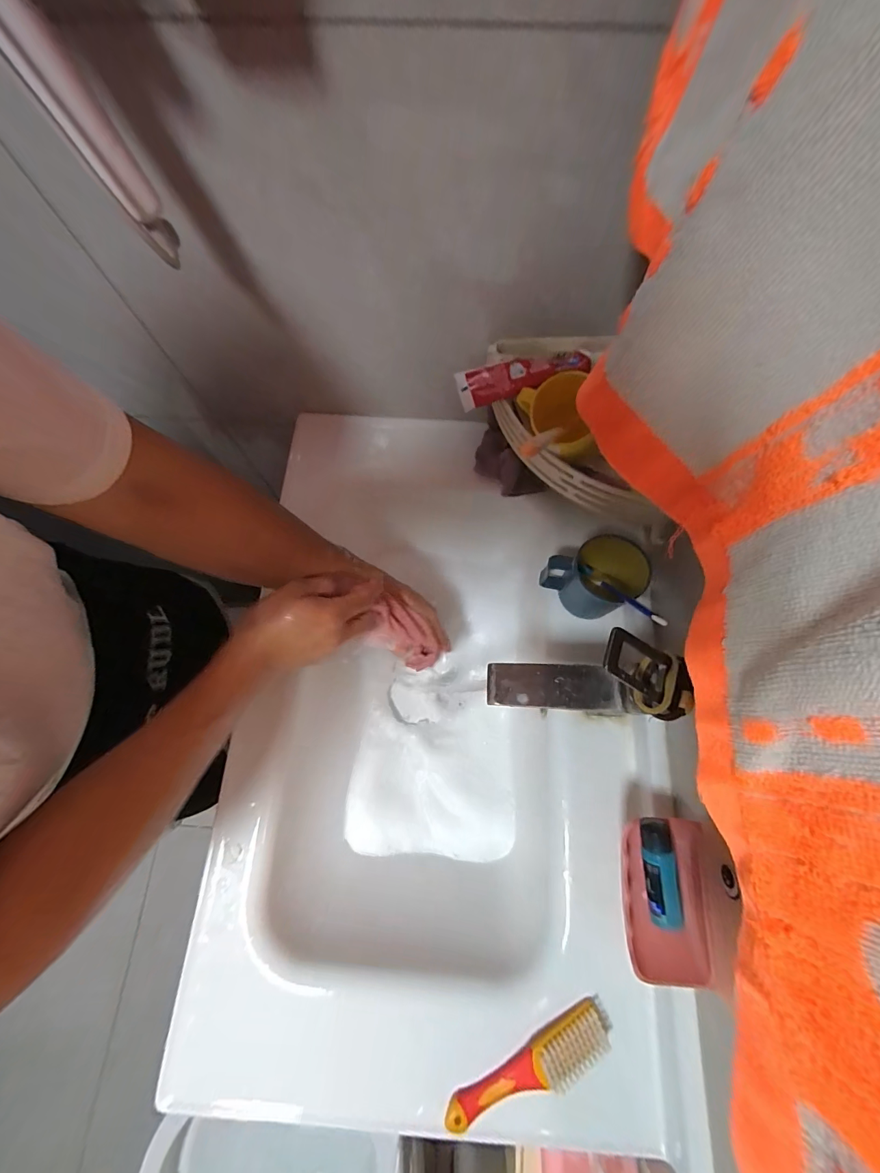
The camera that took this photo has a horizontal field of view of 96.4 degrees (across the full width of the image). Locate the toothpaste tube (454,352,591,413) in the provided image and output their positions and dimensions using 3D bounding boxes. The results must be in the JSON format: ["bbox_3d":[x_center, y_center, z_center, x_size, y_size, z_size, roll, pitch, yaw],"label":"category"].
[{"bbox_3d":[0.099,-0.245,0.463,0.156,0.030,0.038,-16,72,-5],"label":"toothpaste tube"}]

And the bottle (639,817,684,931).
[{"bbox_3d":[0.200,0.261,0.355,0.028,0.022,0.083,-11,79,25],"label":"bottle"}]

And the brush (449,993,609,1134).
[{"bbox_3d":[0.086,0.455,0.370,0.172,0.023,0.033,-24,73,-7],"label":"brush"}]

